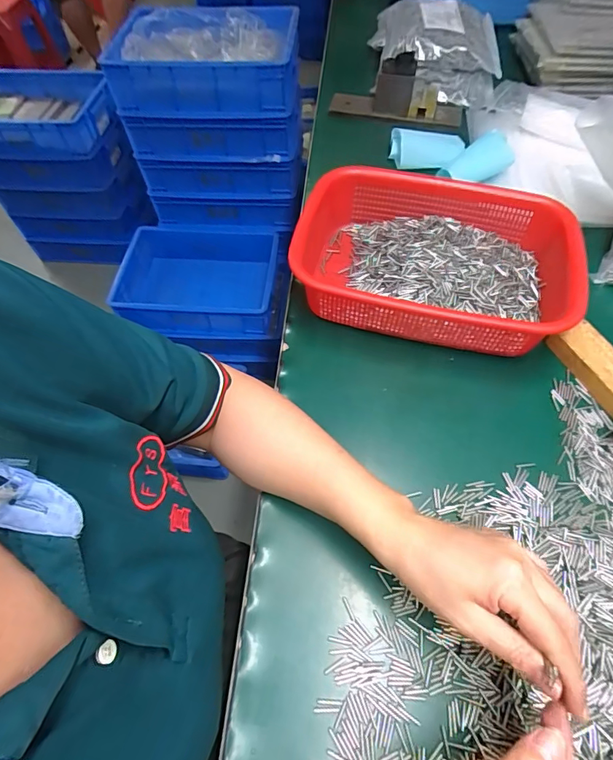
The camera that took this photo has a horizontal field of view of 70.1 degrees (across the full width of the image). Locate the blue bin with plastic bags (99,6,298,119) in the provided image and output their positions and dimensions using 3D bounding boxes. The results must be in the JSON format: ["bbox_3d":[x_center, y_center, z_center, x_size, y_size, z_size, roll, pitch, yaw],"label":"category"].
[{"bbox_3d":[-0.228,-0.752,1.031,0.402,0.123,0.273,1,57,4],"label":"blue bin with plastic bags"}]

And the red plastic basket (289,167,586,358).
[{"bbox_3d":[0.137,-0.128,0.487,0.292,0.081,0.204,11,58,10],"label":"red plastic basket"}]

